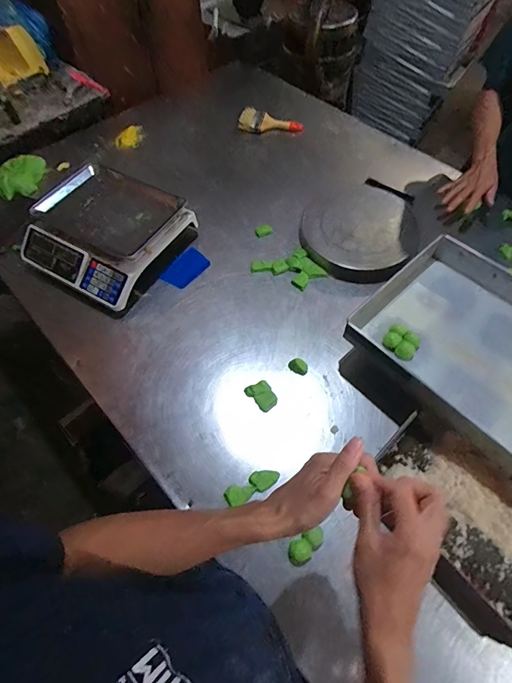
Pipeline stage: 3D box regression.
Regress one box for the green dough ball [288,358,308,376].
[{"bbox_3d":[0.094,0.055,0.819,0.042,0.021,0.027,26,63,14],"label":"green dough ball"}]

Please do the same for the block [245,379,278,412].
[{"bbox_3d":[0.012,0.115,0.789,0.044,0.029,0.065,-36,66,-19],"label":"block"}]

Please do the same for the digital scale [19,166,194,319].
[{"bbox_3d":[-0.381,-0.283,0.957,0.340,0.119,0.325,29,64,16],"label":"digital scale"}]

